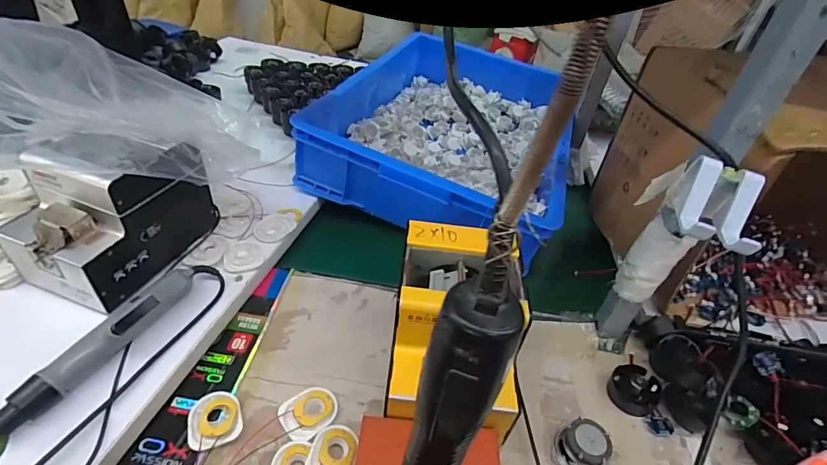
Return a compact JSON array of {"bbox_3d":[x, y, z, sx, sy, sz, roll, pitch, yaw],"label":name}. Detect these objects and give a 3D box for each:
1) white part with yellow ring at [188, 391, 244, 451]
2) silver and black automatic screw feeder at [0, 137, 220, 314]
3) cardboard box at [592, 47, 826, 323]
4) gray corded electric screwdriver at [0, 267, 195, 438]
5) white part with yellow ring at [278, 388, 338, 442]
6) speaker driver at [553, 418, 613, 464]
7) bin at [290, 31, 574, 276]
[{"bbox_3d":[-0.202,0.187,0.431,0.048,0.010,0.060,-13,44,-24],"label":"white part with yellow ring"},{"bbox_3d":[-0.350,-0.031,0.501,0.144,0.152,0.183,18,41,12],"label":"silver and black automatic screw feeder"},{"bbox_3d":[0.509,-0.073,0.594,0.381,0.268,0.274,0,41,-9],"label":"cardboard box"},{"bbox_3d":[-0.322,0.116,0.428,0.030,0.045,0.231,23,42,17],"label":"gray corded electric screwdriver"},{"bbox_3d":[-0.112,0.189,0.449,0.057,0.008,0.053,-28,52,-35],"label":"white part with yellow ring"},{"bbox_3d":[0.174,0.222,0.435,0.050,0.031,0.052,5,40,-4],"label":"speaker driver"},{"bbox_3d":[0.094,-0.225,0.844,0.410,0.116,0.615,16,41,10],"label":"bin"}]

